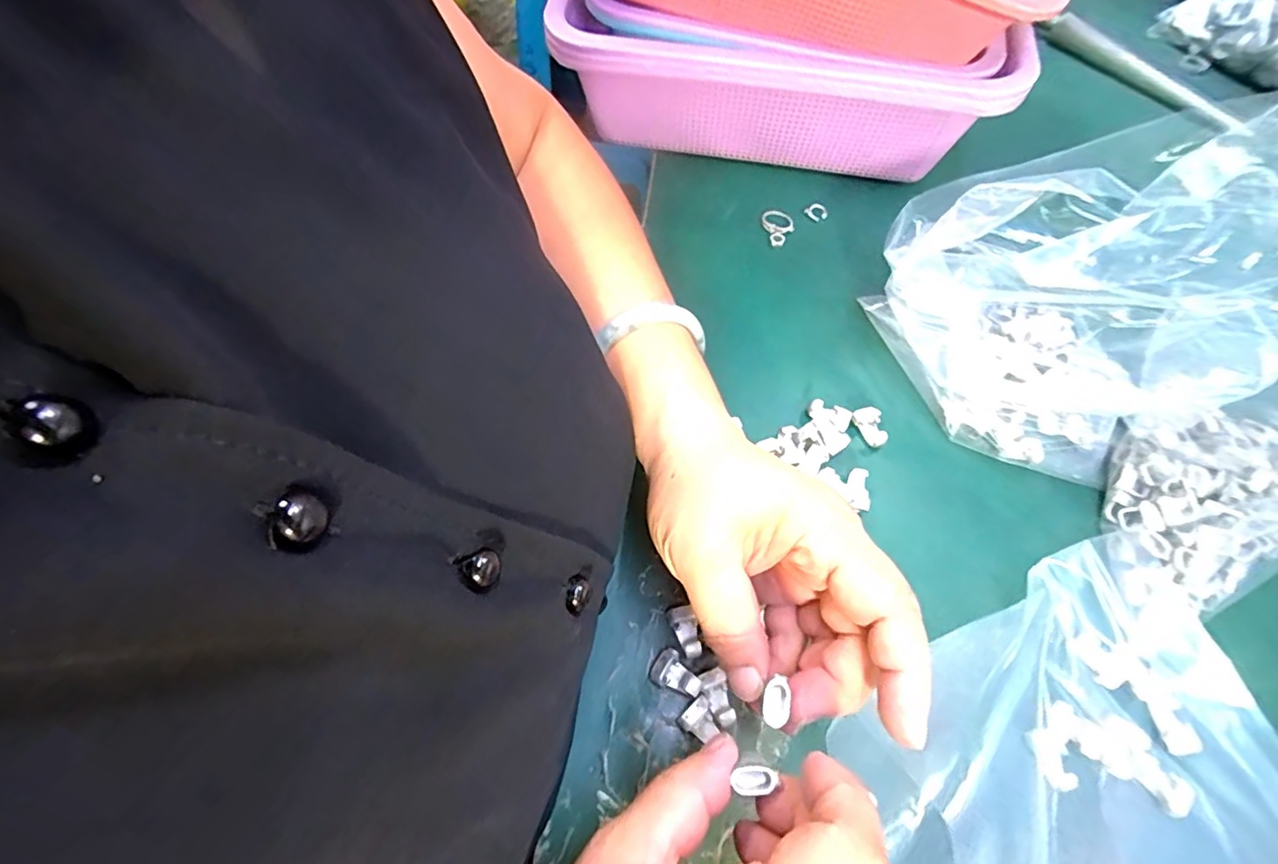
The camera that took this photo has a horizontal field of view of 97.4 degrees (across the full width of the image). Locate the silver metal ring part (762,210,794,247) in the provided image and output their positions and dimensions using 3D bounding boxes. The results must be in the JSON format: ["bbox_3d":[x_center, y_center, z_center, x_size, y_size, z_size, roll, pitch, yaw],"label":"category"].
[{"bbox_3d":[0.098,-0.145,0.397,0.019,0.008,0.029,-10,62,-7],"label":"silver metal ring part"}]

